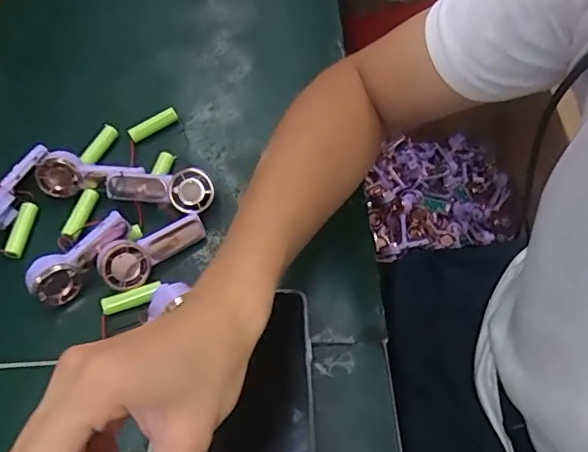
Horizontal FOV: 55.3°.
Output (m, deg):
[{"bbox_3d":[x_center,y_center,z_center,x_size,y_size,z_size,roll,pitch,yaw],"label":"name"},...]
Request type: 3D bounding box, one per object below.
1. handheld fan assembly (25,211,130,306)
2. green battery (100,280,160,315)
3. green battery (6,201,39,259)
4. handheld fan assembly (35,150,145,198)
[{"bbox_3d":[-0.176,0.028,0.468,0.089,0.041,0.029,-36,65,-17],"label":"handheld fan assembly"},{"bbox_3d":[-0.135,0.059,0.465,0.050,0.012,0.013,-16,61,-7],"label":"green battery"},{"bbox_3d":[-0.246,0.003,0.506,0.015,0.015,0.051,17,84,10],"label":"green battery"},{"bbox_3d":[-0.186,-0.050,0.514,0.091,0.039,0.024,-7,61,-2],"label":"handheld fan assembly"}]

